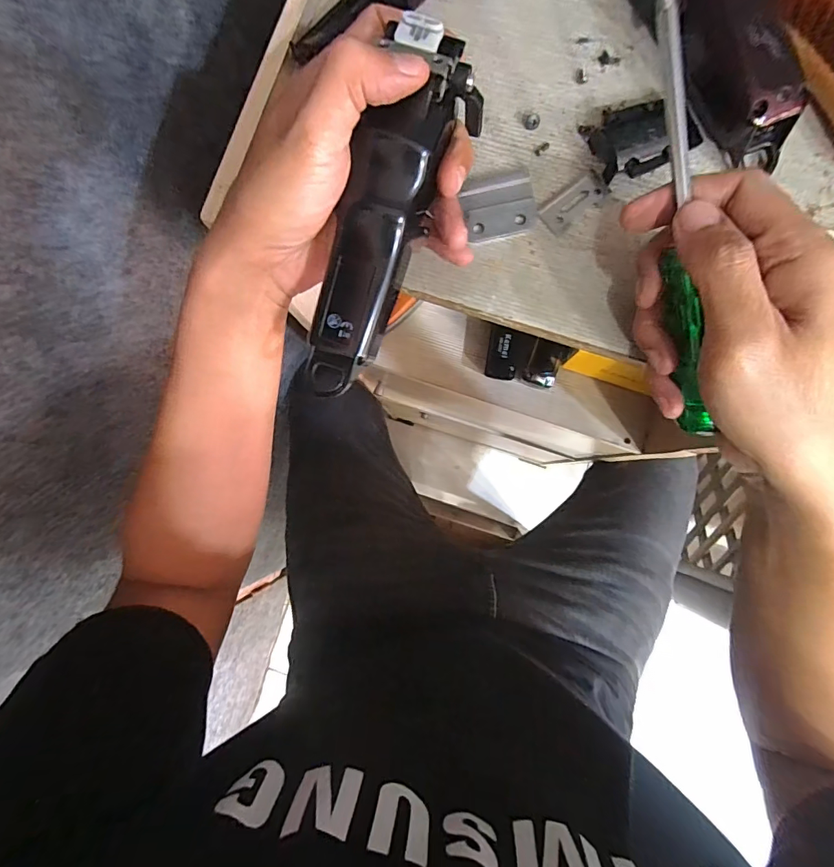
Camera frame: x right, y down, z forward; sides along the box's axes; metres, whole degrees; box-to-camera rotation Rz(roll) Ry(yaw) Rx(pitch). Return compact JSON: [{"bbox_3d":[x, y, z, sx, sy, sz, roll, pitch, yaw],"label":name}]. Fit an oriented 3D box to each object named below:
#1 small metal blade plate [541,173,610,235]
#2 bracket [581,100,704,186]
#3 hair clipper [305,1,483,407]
[{"bbox_3d":[0.089,-0.131,0.255,0.037,0.004,0.018,-39,83,-2],"label":"small metal blade plate"},{"bbox_3d":[0.125,-0.165,0.249,0.048,0.019,0.044,-21,83,1],"label":"bracket"},{"bbox_3d":[-0.016,-0.099,0.221,0.040,0.034,0.168,23,102,5],"label":"hair clipper"}]

